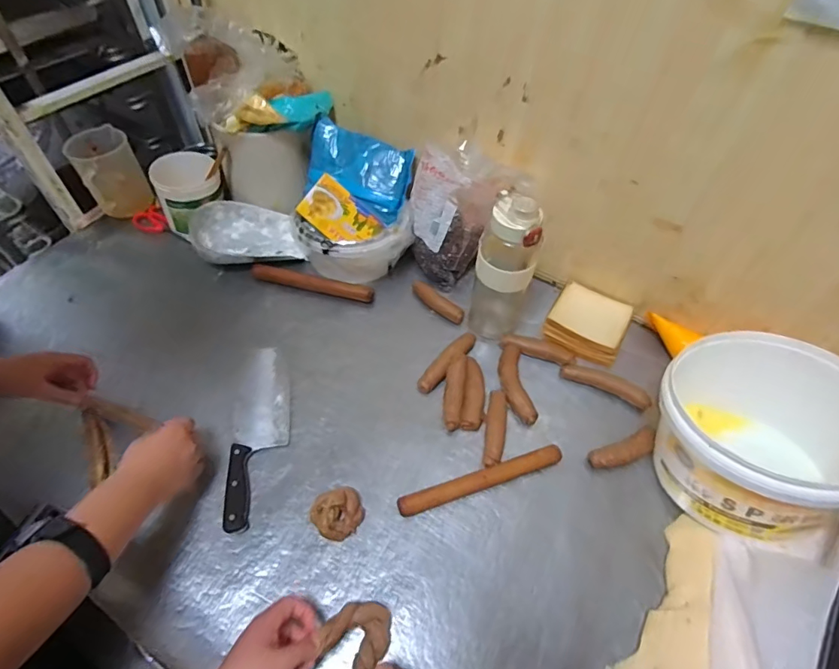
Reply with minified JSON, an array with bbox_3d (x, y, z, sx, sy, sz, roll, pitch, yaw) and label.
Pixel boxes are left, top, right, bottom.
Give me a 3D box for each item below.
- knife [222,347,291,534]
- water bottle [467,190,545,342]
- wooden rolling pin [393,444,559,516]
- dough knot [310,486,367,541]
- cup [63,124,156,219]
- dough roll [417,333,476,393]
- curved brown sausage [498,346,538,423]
[{"bbox_3d":[-0.238,0.135,0.695,0.079,0.023,0.297,-6,54,-6],"label":"knife"},{"bbox_3d":[0.134,-0.106,0.725,0.087,0.252,0.073,2,54,0],"label":"water bottle"},{"bbox_3d":[0.088,0.202,0.646,0.240,0.026,0.026,-15,56,-12],"label":"wooden rolling pin"},{"bbox_3d":[-0.107,0.238,0.614,0.066,0.029,0.058,-18,57,-14],"label":"dough knot"},{"bbox_3d":[-0.639,-0.335,0.963,0.110,0.161,0.106,1,54,-1],"label":"cup"},{"bbox_3d":[0.048,0.041,0.762,0.032,0.027,0.136,37,61,22],"label":"dough roll"},{"bbox_3d":[0.153,0.078,0.745,0.045,0.024,0.137,-3,54,-4],"label":"curved brown sausage"}]

